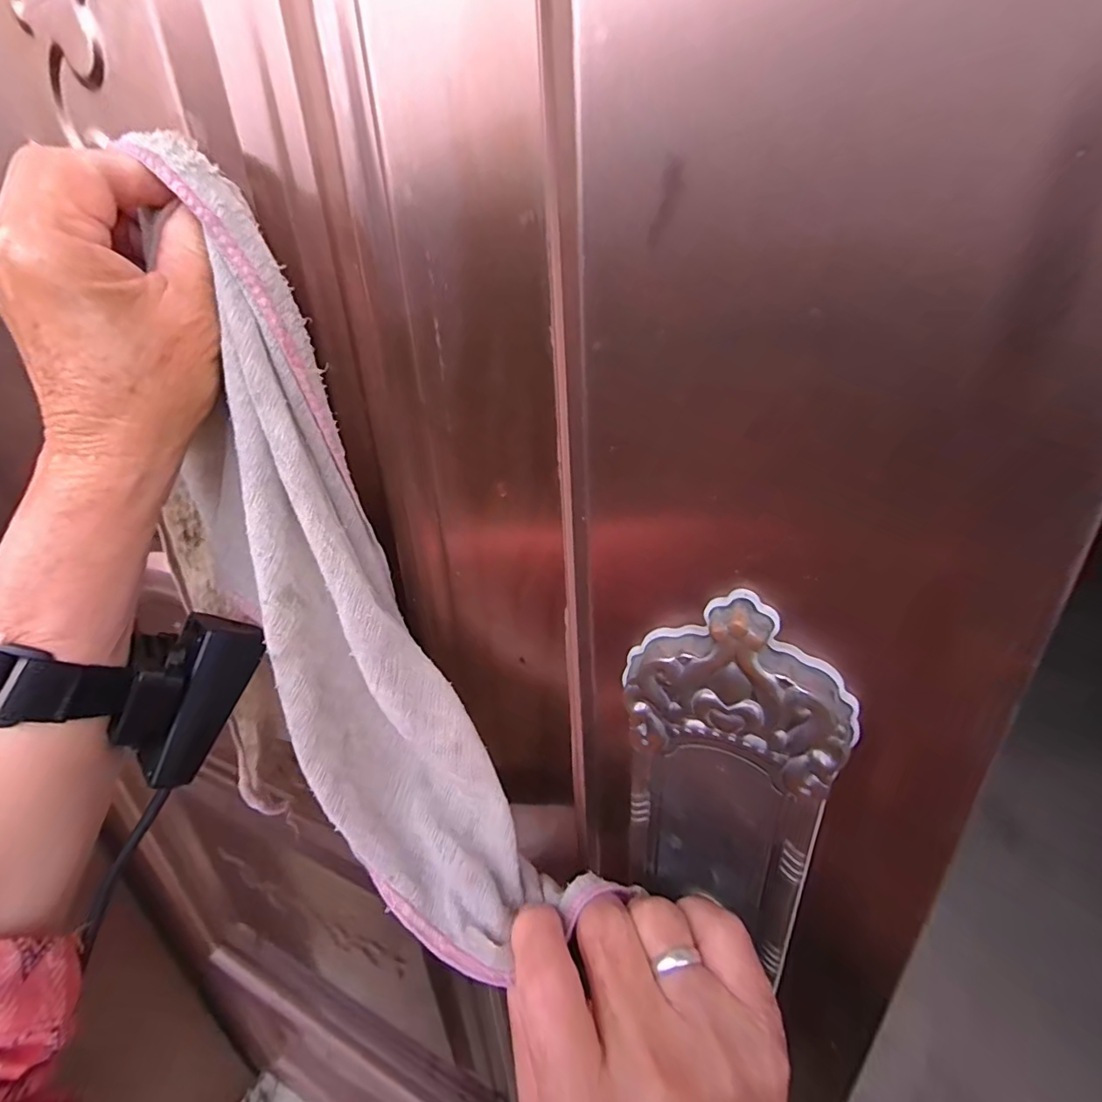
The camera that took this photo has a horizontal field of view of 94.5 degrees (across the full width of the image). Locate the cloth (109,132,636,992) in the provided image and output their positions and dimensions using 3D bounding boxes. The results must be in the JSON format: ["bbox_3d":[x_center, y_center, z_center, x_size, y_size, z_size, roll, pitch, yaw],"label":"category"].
[{"bbox_3d":[-0.092,0.009,0.195,0.081,0.307,0.073,-23,3,-35],"label":"cloth"}]

